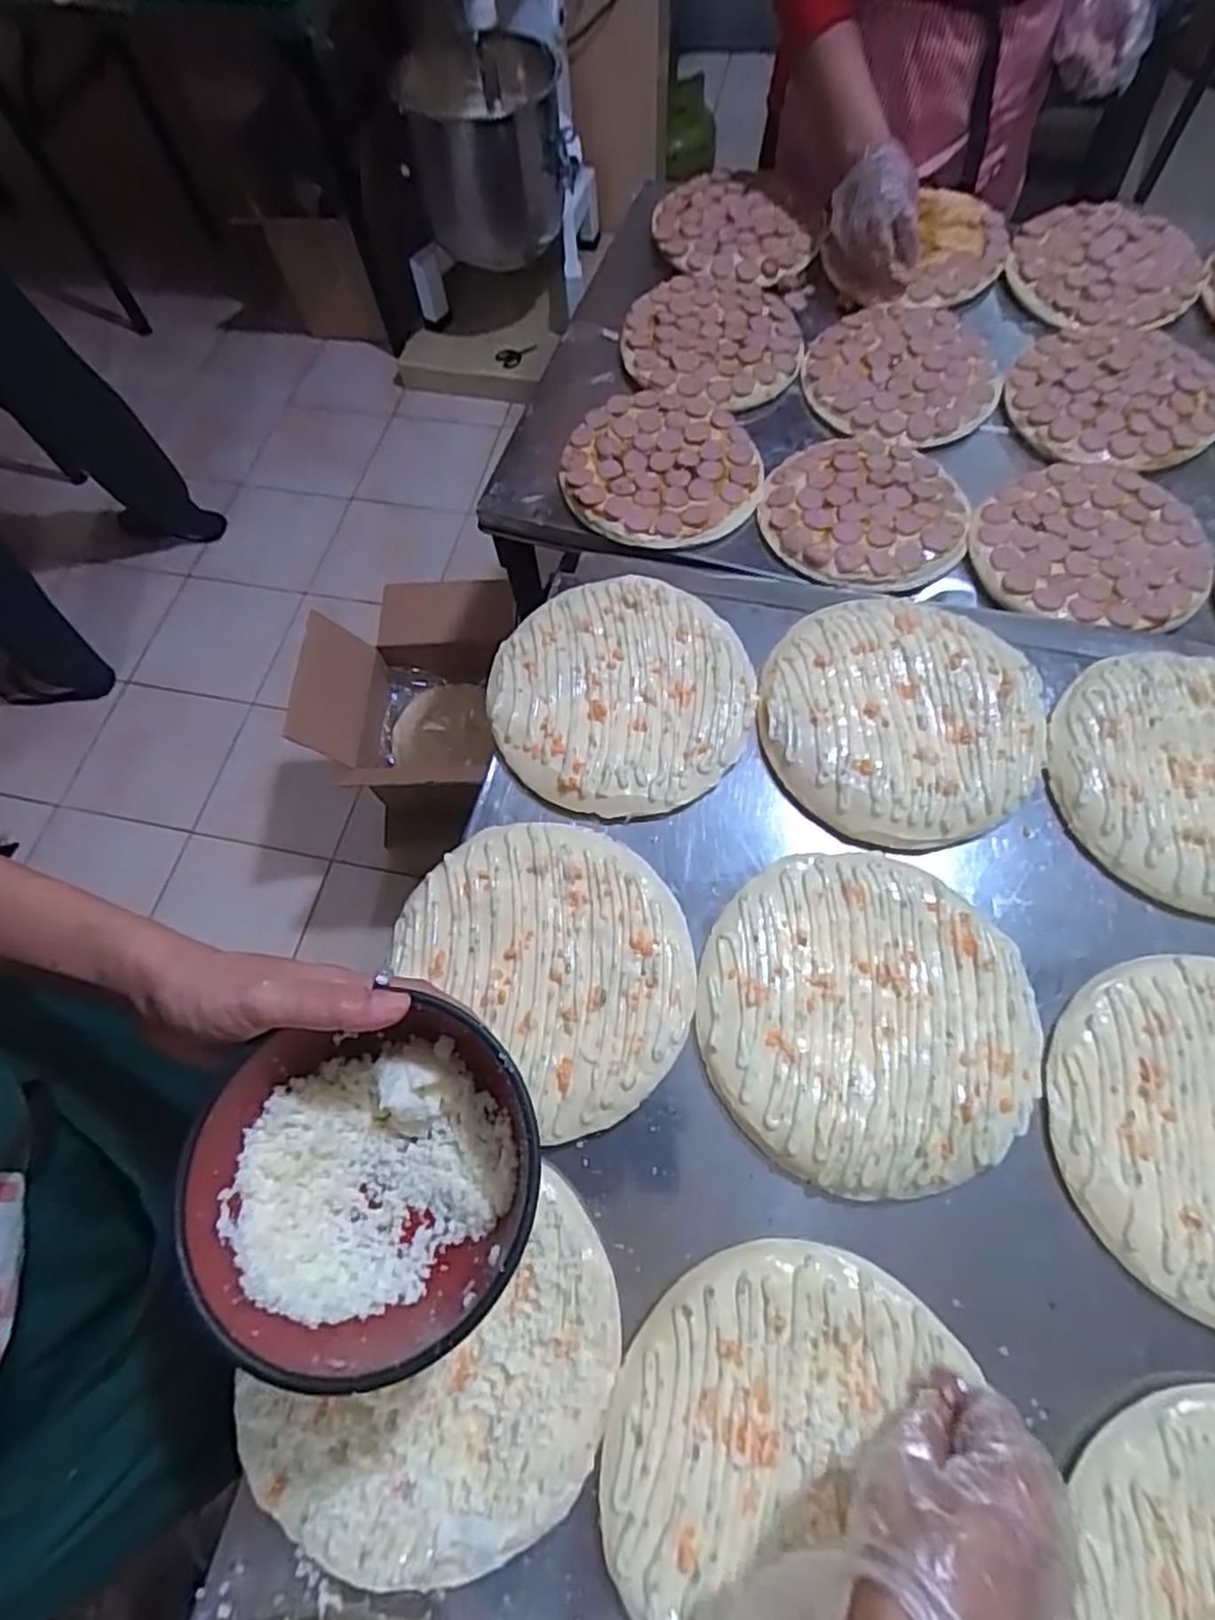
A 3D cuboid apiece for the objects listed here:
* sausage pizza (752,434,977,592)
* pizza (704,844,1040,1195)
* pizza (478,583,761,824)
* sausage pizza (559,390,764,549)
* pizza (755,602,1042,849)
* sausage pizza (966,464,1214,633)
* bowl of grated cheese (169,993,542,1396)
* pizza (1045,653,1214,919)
[{"bbox_3d":[0.253,-0.300,0.692,0.189,0.014,0.194,14,68,10],"label":"sausage pizza"},{"bbox_3d":[0.164,0.128,0.447,0.201,0.014,0.202,-1,67,3],"label":"pizza"},{"bbox_3d":[0.010,-0.093,0.546,0.196,0.022,0.192,0,67,4],"label":"pizza"},{"bbox_3d":[0.053,-0.346,0.721,0.182,0.036,0.190,-1,67,3],"label":"sausage pizza"},{"bbox_3d":[0.218,-0.067,0.526,0.196,0.035,0.187,-1,67,3],"label":"pizza"},{"bbox_3d":[0.450,-0.242,0.658,0.200,0.027,0.189,-1,67,3],"label":"sausage pizza"},{"bbox_3d":[-0.099,0.162,0.312,0.139,0.063,0.130,0,65,1],"label":"bowl of grated cheese"},{"bbox_3d":[0.417,-0.025,0.494,0.194,0.018,0.186,-2,69,4],"label":"pizza"}]

